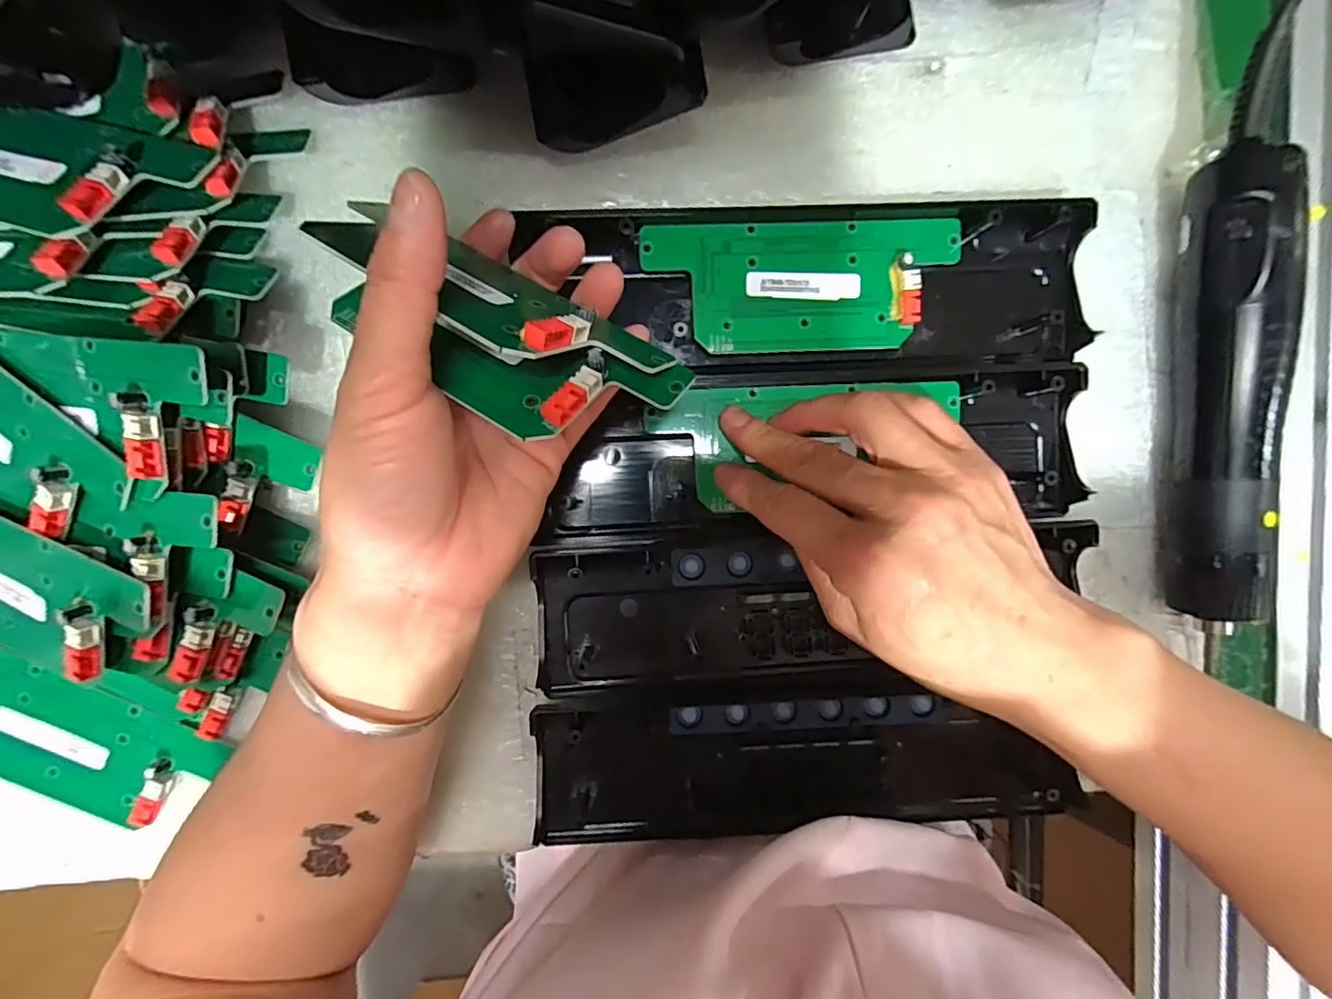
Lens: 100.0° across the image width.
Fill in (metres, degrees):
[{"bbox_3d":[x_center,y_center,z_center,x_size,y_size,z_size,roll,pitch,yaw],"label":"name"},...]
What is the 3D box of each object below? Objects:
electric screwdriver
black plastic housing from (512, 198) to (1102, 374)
[{"bbox_3d":[0.244,-0.045,0.248,0.030,0.041,0.198,-2,94,-3],"label":"electric screwdriver"},{"bbox_3d":[0.064,-0.094,0.244,0.237,0.018,0.070,-3,94,-3],"label":"black plastic housing"}]

